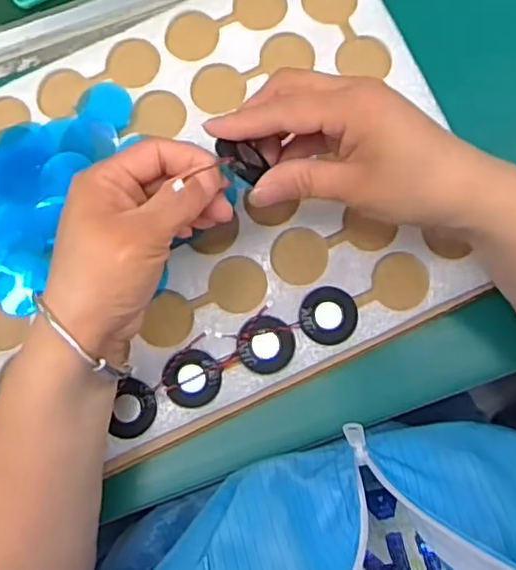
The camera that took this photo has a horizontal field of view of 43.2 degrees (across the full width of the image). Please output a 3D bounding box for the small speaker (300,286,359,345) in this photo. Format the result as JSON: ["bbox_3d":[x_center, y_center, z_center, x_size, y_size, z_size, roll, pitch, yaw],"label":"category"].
[{"bbox_3d":[0.042,0.018,0.386,0.033,0.004,0.033,-5,79,1],"label":"small speaker"}]

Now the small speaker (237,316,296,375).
[{"bbox_3d":[0.005,0.036,0.386,0.033,0.004,0.033,0,79,2],"label":"small speaker"}]

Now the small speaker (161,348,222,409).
[{"bbox_3d":[-0.039,0.055,0.382,0.033,0.004,0.033,0,79,2],"label":"small speaker"}]

